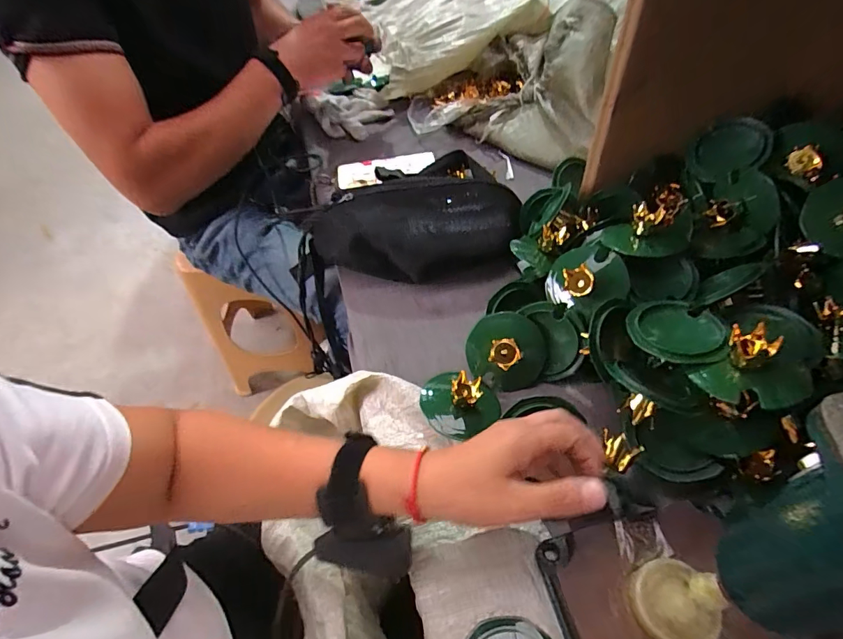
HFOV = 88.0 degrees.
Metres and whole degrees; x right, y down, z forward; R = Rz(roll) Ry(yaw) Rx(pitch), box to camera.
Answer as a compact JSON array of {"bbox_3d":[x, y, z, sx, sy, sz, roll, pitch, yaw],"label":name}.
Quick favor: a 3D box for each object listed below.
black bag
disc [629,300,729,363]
[{"bbox_3d":[-0.013,-0.116,0.554,0.261,0.074,0.133,2,50,8],"label":"black bag"},{"bbox_3d":[0.209,0.010,0.358,0.062,0.007,0.074,-28,38,-7],"label":"disc"}]

